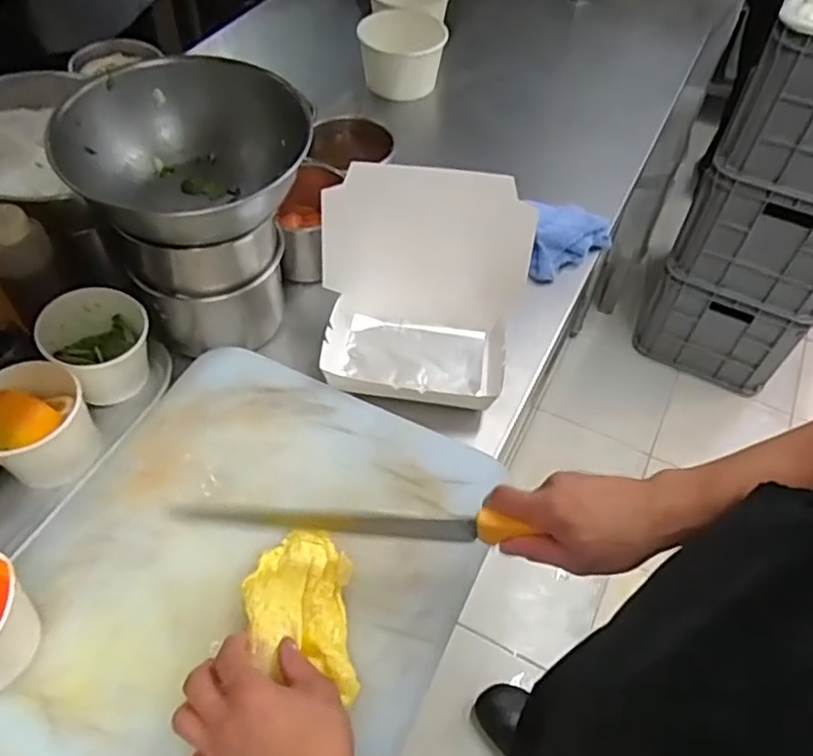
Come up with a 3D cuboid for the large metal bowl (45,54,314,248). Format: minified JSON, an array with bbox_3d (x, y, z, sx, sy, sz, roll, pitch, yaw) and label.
[{"bbox_3d":[-0.199,-0.205,0.619,0.204,0.097,0.204,-8,53,-9],"label":"large metal bowl"}]

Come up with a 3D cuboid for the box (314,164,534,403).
[{"bbox_3d":[0.021,-0.082,0.656,0.212,0.172,0.165,3,52,-1],"label":"box"}]

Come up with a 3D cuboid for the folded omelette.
[{"bbox_3d":[-0.083,0.176,0.513,0.081,0.019,0.125,-3,52,-5],"label":"folded omelette"}]

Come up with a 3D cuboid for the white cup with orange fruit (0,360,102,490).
[{"bbox_3d":[-0.332,0.044,0.592,0.082,0.078,0.092,39,60,24],"label":"white cup with orange fruit"}]

